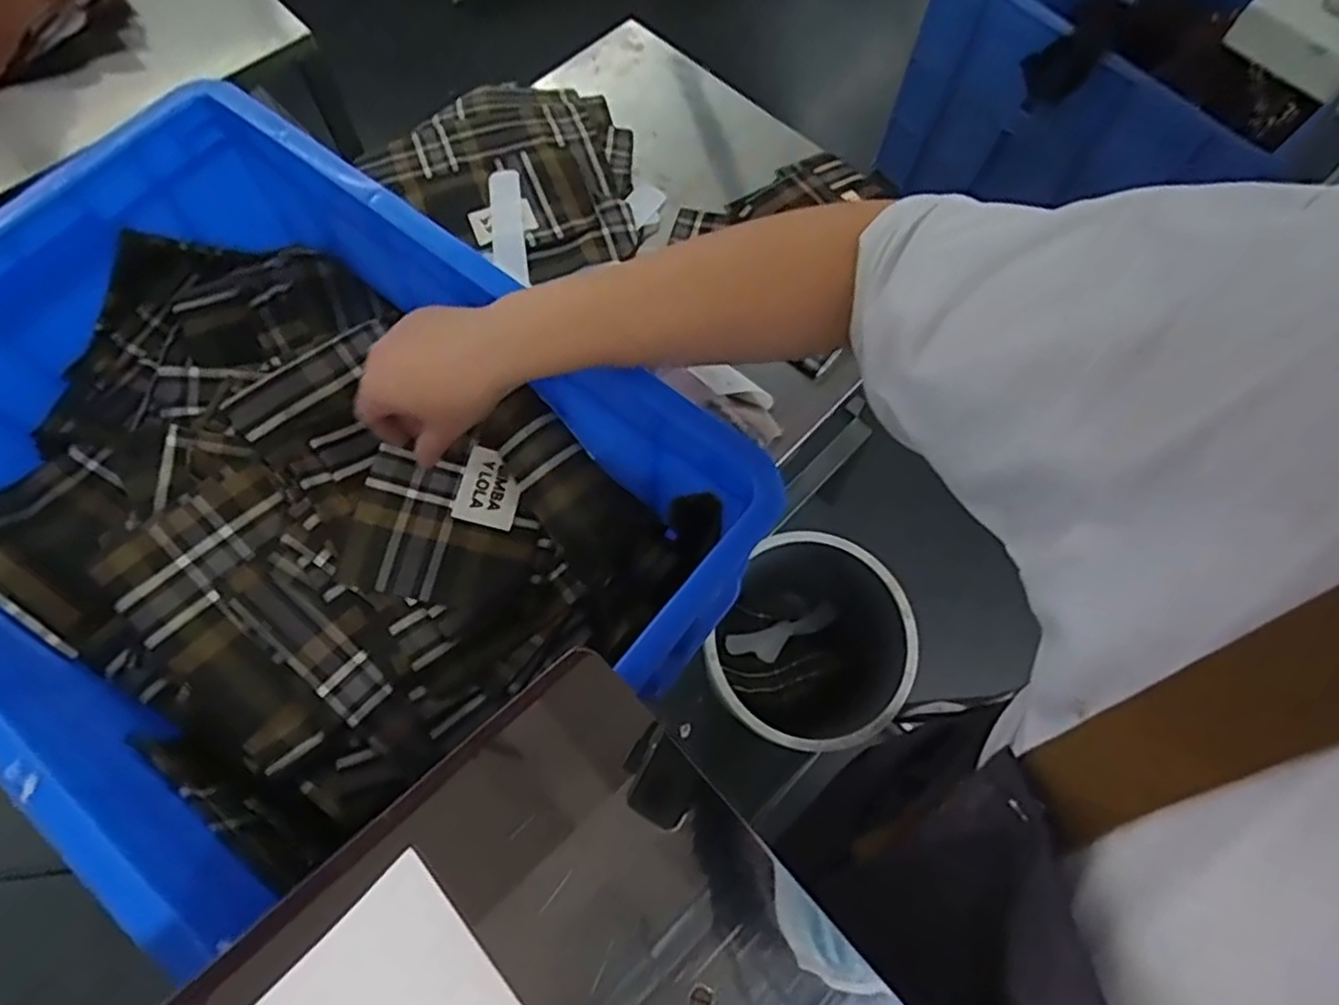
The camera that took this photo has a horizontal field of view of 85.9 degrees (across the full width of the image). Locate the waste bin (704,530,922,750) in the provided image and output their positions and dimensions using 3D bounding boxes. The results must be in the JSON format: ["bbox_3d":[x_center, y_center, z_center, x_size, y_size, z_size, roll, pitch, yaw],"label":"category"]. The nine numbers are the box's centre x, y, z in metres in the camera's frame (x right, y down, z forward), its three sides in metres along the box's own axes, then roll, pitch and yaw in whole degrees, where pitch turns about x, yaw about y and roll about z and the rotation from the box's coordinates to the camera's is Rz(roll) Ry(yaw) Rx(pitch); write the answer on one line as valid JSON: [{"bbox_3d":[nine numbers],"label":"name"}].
[{"bbox_3d":[0.188,0.217,1.008,0.236,0.250,0.257,1,68,-1],"label":"waste bin"}]

